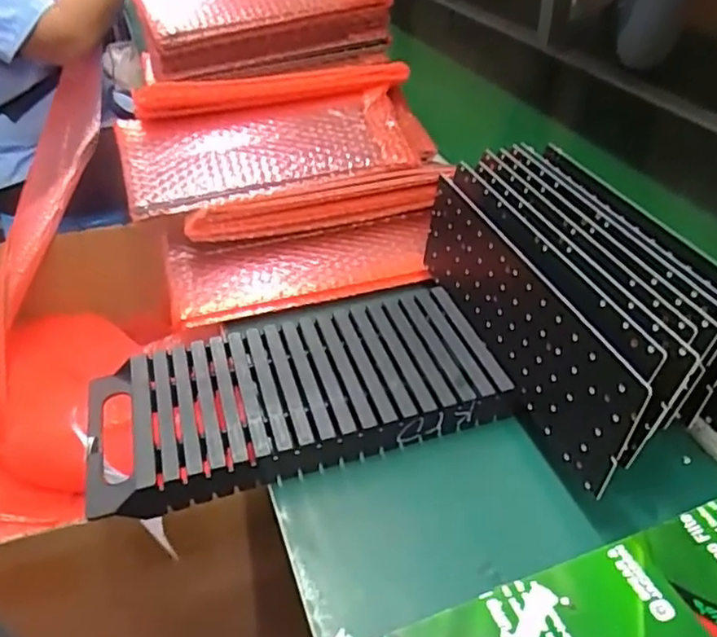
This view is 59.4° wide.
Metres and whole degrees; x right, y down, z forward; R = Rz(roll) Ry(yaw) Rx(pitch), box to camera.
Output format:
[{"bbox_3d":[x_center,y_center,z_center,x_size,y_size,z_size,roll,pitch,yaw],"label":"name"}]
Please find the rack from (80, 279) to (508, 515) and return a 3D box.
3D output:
[{"bbox_3d":[-0.053,0.054,0.494,0.304,0.035,0.151,-12,40,-12],"label":"rack"}]

